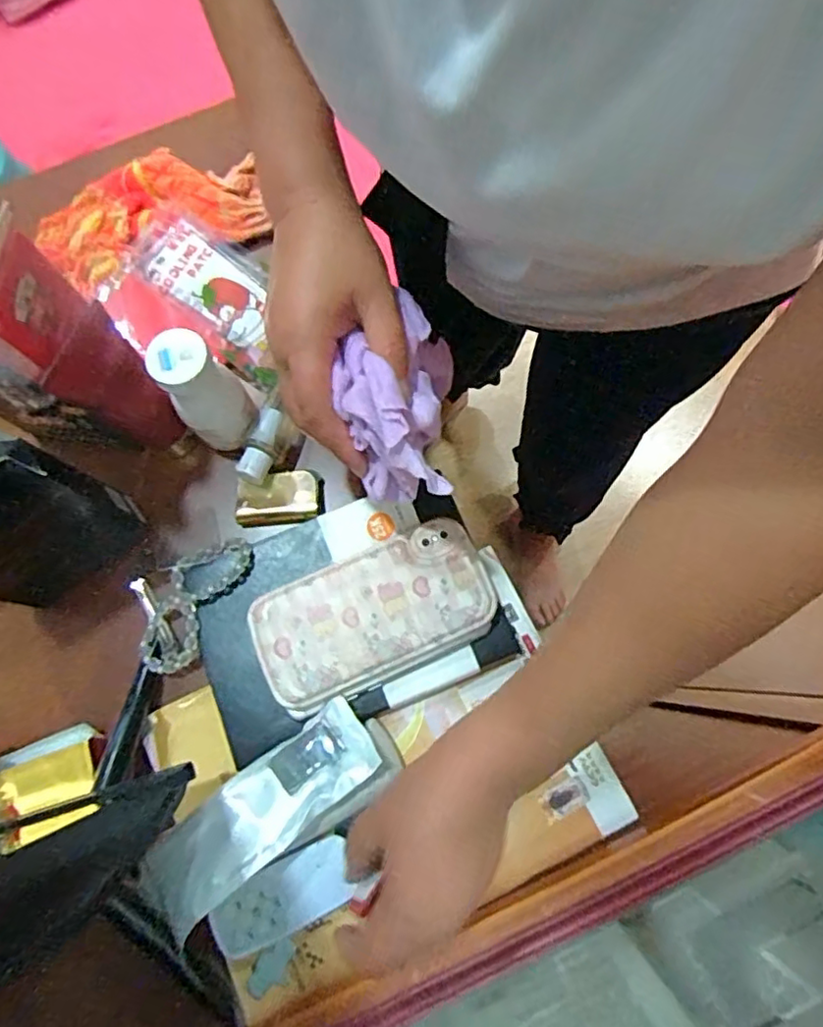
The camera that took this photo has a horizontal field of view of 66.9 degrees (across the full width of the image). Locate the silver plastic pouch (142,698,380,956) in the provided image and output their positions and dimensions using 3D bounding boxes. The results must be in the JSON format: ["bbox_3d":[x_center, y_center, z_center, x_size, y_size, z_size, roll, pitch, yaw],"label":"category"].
[{"bbox_3d":[-0.095,0.185,0.385,0.158,0.024,0.054,-40,78,-8],"label":"silver plastic pouch"}]

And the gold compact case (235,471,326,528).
[{"bbox_3d":[-0.099,-0.011,0.472,0.066,0.015,0.041,-9,76,0],"label":"gold compact case"}]

